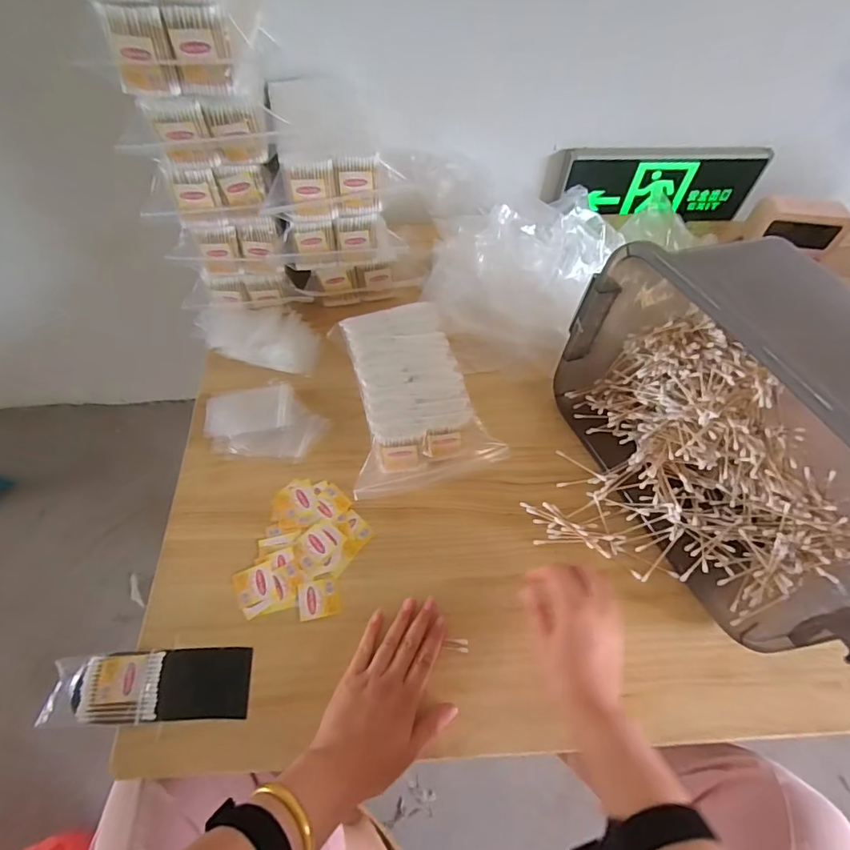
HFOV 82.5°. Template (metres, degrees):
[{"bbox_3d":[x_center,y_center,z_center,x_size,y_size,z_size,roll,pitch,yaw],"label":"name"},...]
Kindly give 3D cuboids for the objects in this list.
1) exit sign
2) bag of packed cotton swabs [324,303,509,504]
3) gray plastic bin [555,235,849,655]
[{"bbox_3d":[0.398,-0.414,0.844,0.379,0.131,0.034,-5,55,-5],"label":"exit sign"},{"bbox_3d":[-0.025,-0.040,0.614,0.173,0.075,0.236,-15,61,-10],"label":"bag of packed cotton swabs"},{"bbox_3d":[0.333,0.000,0.490,0.224,0.256,0.393,-25,63,-15],"label":"gray plastic bin"}]

